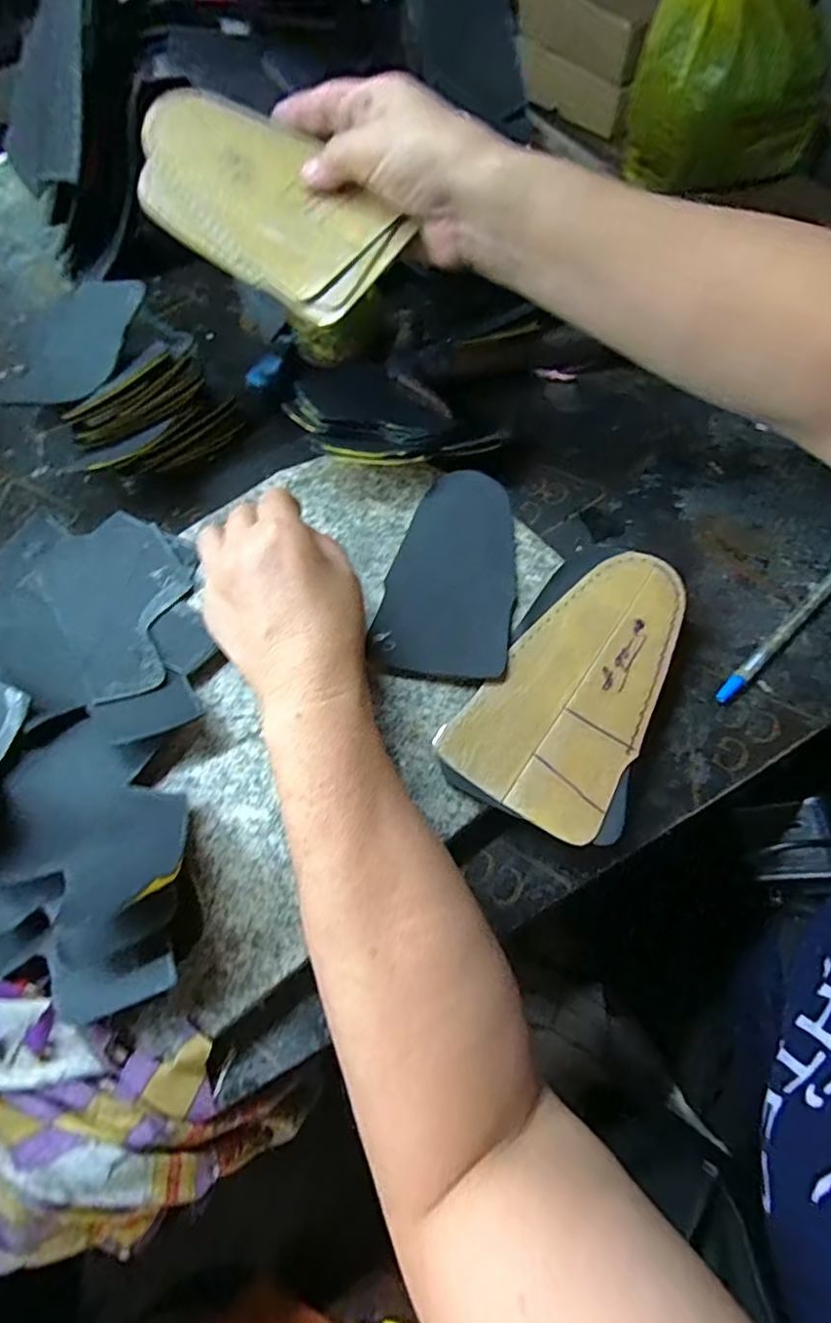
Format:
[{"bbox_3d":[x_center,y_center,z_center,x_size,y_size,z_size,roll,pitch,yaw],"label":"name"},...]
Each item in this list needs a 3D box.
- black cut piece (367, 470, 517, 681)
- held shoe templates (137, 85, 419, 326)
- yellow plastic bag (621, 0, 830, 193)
[{"bbox_3d":[0.024,-0.057,0.358,0.078,0.007,0.143,9,67,9],"label":"black cut piece"},{"bbox_3d":[-0.087,-0.258,0.322,0.166,0.013,0.086,40,86,11],"label":"held shoe templates"},{"bbox_3d":[0.466,-0.859,0.836,0.268,0.253,0.228,16,68,12],"label":"yellow plastic bag"}]

